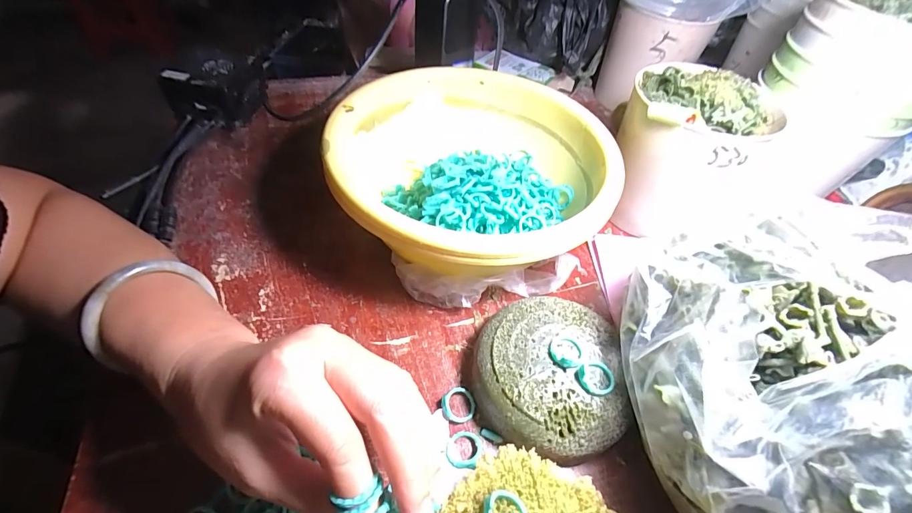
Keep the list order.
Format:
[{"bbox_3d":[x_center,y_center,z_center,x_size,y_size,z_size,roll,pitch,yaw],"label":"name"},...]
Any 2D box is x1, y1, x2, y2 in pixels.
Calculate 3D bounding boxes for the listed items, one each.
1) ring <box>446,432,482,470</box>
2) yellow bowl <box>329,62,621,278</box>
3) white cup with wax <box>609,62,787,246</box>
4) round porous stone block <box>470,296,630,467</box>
[{"bbox_3d":[0.005,0.119,0.242,0.021,0.004,0.021,2,51,-3],"label":"ring"},{"bbox_3d":[0.013,-0.065,0.338,0.220,0.087,0.223,2,51,-3],"label":"yellow bowl"},{"bbox_3d":[0.196,-0.084,0.334,0.121,0.117,0.099,20,52,12],"label":"white cup with wax"},{"bbox_3d":[0.059,0.079,0.260,0.092,0.039,0.099,2,51,-3],"label":"round porous stone block"}]

